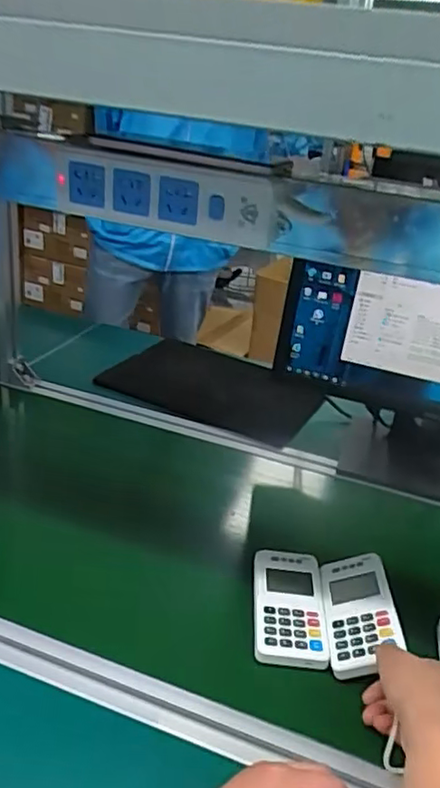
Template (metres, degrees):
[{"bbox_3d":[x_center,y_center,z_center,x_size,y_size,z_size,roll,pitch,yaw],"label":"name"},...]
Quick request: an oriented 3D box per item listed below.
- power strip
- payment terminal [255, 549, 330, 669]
[{"bbox_3d":[-0.051,-0.158,0.489,0.194,0.053,0.024,14,28,16],"label":"power strip"},{"bbox_3d":[0.070,0.214,0.619,0.071,0.016,0.131,6,27,1],"label":"payment terminal"}]

